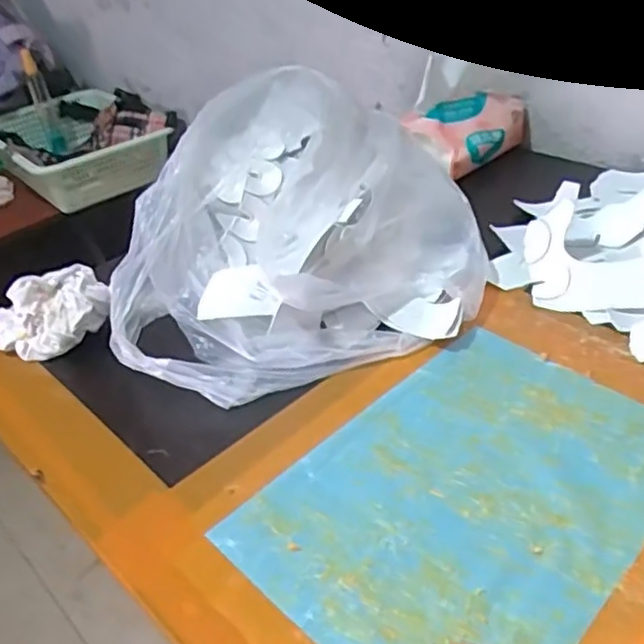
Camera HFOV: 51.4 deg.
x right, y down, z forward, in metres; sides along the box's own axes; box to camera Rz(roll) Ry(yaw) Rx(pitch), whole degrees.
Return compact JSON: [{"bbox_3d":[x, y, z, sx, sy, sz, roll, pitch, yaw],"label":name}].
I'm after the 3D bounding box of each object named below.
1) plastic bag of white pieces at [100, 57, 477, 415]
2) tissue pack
[{"bbox_3d":[-0.007,-0.091,0.531,0.256,0.120,0.319,0,37,10],"label":"plastic bag of white pieces"},{"bbox_3d":[0.153,-0.198,0.711,0.138,0.048,0.074,-32,81,-25],"label":"tissue pack"}]

